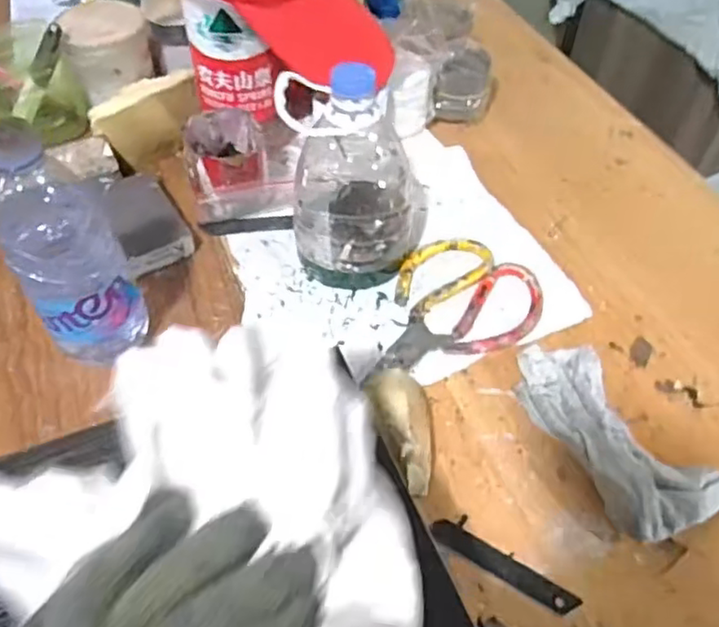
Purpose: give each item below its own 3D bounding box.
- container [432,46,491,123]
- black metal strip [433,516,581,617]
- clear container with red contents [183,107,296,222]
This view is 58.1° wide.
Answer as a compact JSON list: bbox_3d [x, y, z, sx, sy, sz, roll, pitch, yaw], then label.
[{"bbox_3d":[0.106,-0.232,0.663,0.047,0.064,0.051,1,52,-1],"label":"container"},{"bbox_3d":[0.090,0.155,0.402,0.094,0.004,0.022,28,57,19],"label":"black metal strip"},{"bbox_3d":[-0.109,-0.137,0.585,0.086,0.068,0.077,-9,53,-8],"label":"clear container with red contents"}]

